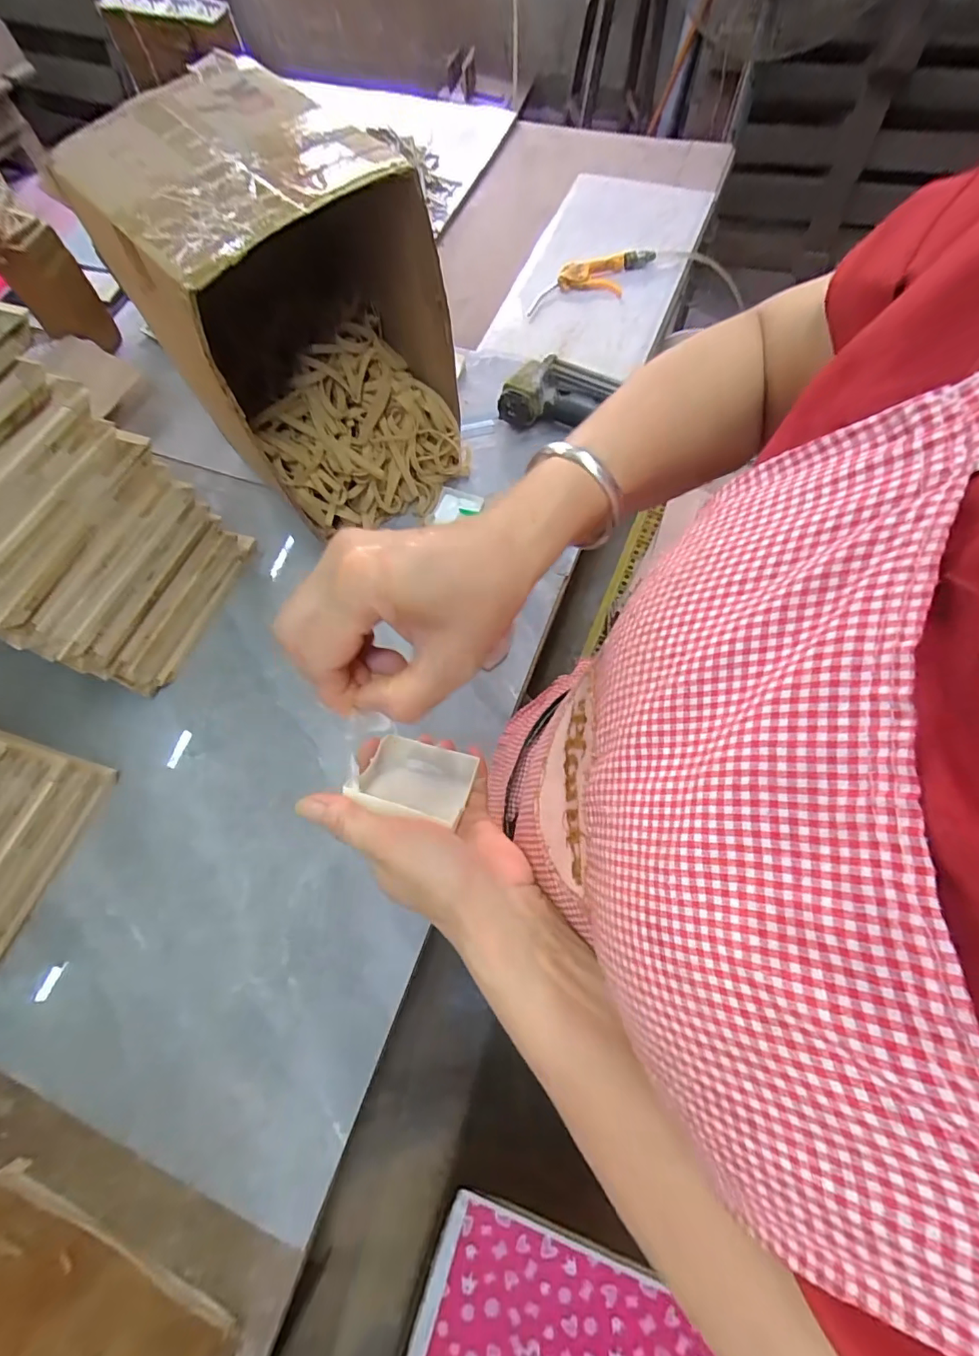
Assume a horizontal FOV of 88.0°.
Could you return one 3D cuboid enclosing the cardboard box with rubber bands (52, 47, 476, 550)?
[{"bbox_3d":[-0.228,-0.418,0.649,0.276,0.388,0.281,-39,72,-12],"label":"cardboard box with rubber bands"}]

